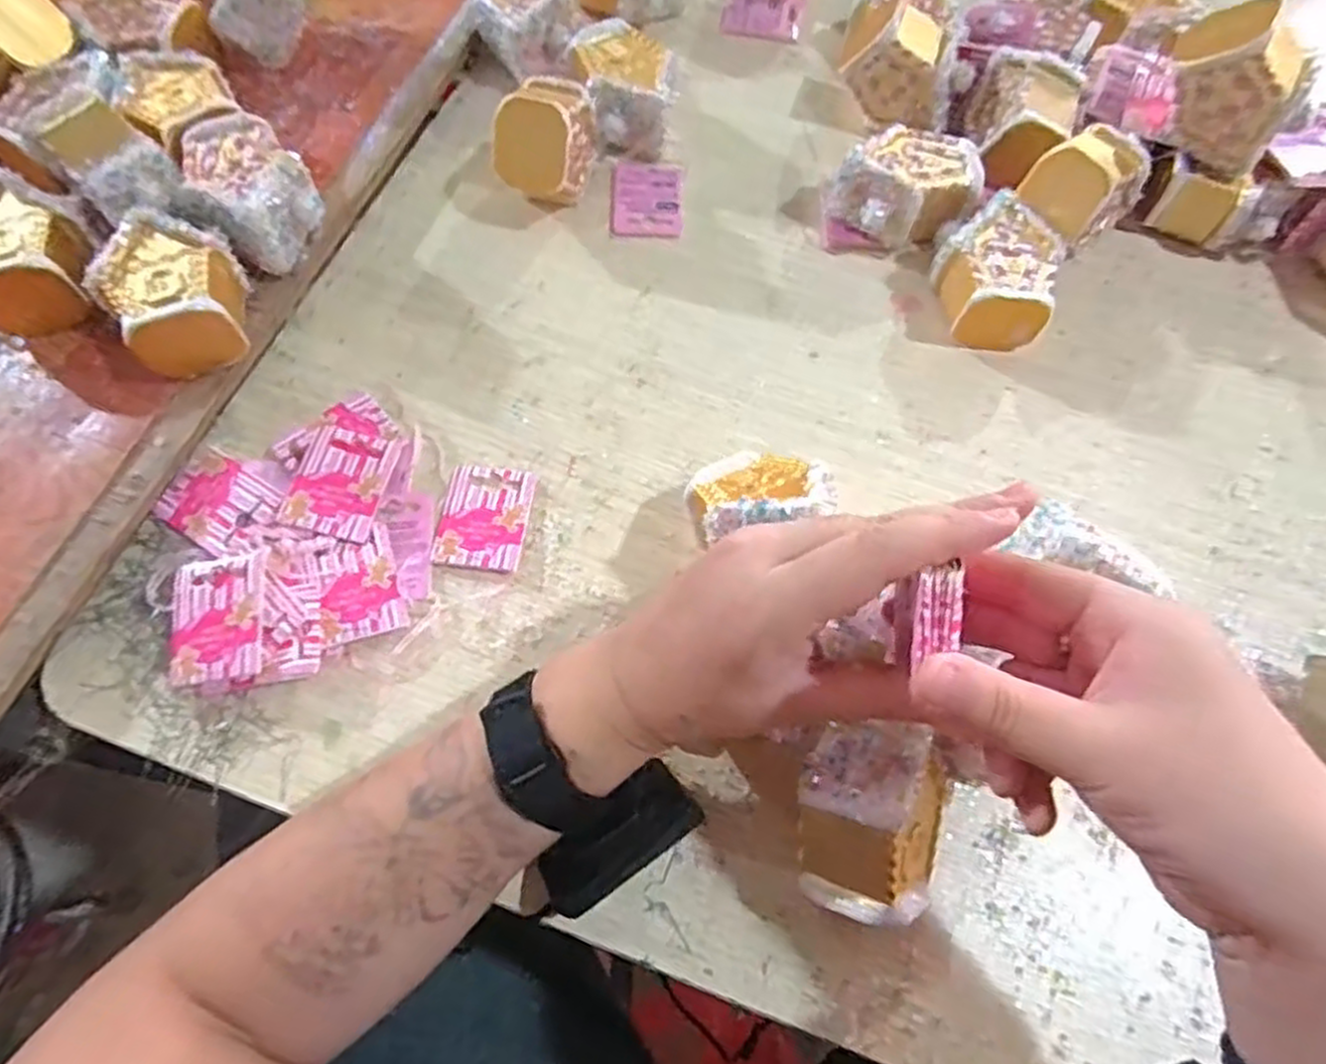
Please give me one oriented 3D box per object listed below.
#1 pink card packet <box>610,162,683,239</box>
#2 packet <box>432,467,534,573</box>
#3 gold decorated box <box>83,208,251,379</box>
[{"bbox_3d":[-0.010,-0.220,0.517,0.045,0.008,0.059,3,64,-1],"label":"pink card packet"},{"bbox_3d":[-0.094,-0.009,0.416,0.045,0.004,0.061,8,64,1],"label":"packet"},{"bbox_3d":[-0.259,-0.125,0.422,0.067,0.049,0.080,-36,71,-15],"label":"gold decorated box"}]

